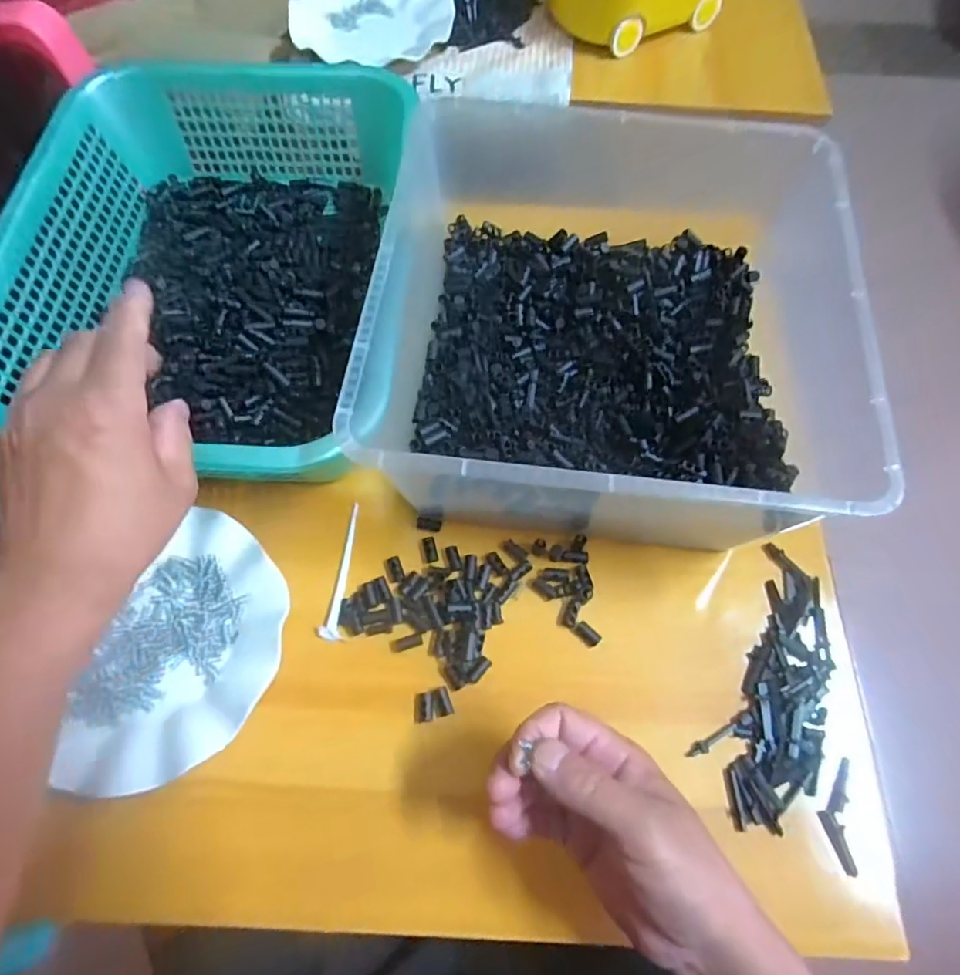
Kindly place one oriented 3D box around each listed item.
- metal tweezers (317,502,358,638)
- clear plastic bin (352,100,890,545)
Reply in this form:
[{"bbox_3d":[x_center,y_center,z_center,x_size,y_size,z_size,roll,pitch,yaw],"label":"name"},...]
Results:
[{"bbox_3d":[-0.100,0.058,0.425,0.014,0.004,0.101,5,66,2],"label":"metal tweezers"},{"bbox_3d":[0.087,-0.133,0.435,0.288,0.147,0.335,7,66,3],"label":"clear plastic bin"}]

